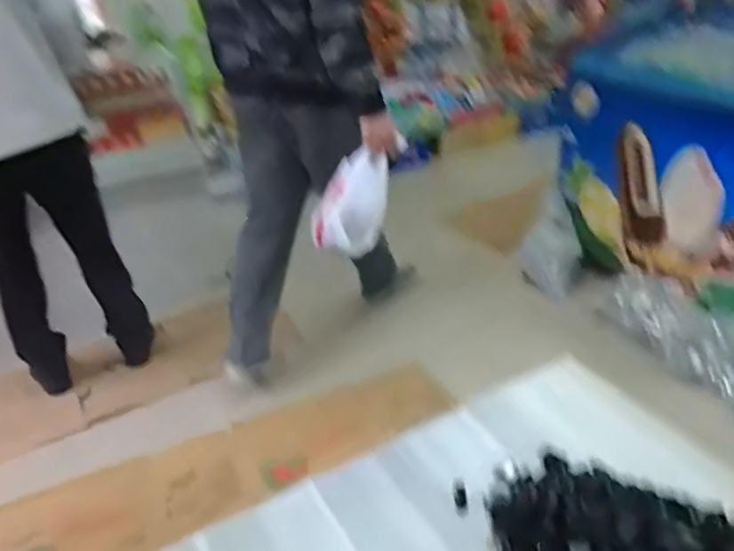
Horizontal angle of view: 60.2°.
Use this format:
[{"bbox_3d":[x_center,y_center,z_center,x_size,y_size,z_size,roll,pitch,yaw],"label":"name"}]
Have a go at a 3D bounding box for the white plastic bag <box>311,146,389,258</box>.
[{"bbox_3d":[-0.030,-0.179,1.593,0.197,0.218,0.124,-16,31,-19],"label":"white plastic bag"}]

